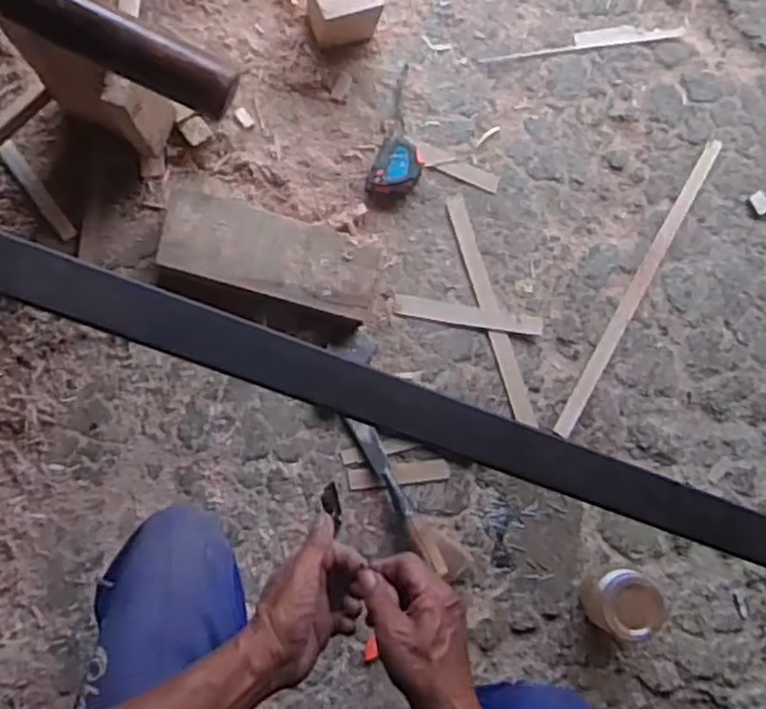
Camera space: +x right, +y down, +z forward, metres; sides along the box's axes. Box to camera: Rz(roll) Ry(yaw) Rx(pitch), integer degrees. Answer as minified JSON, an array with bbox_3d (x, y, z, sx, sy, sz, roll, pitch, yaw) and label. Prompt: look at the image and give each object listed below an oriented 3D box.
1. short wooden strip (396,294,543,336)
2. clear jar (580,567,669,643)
[{"bbox_3d":[0.137,-0.060,1.190,0.232,0.007,0.032,8,82,-5],"label":"short wooden strip"},{"bbox_3d":[0.358,0.371,1.137,0.100,0.109,0.093,1,82,-6],"label":"clear jar"}]

